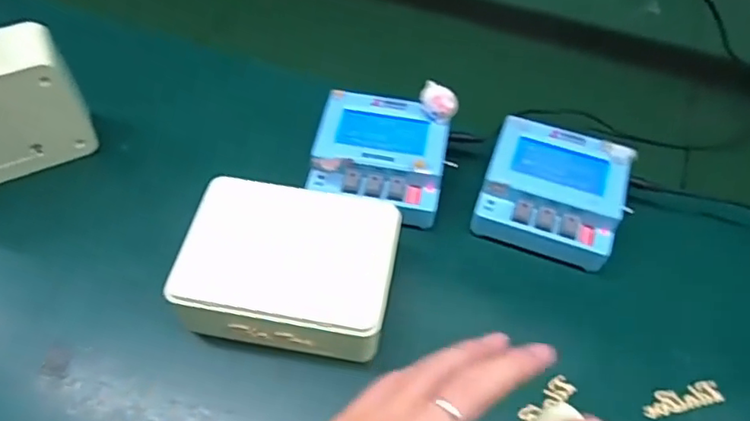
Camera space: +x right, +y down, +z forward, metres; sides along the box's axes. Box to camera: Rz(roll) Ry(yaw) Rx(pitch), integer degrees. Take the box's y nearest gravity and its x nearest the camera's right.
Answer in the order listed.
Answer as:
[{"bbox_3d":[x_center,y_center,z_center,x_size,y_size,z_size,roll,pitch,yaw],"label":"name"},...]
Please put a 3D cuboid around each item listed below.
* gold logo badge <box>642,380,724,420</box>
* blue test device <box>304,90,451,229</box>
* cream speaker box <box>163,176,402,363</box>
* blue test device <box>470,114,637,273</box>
[{"bbox_3d":[0.205,0.126,0.387,0.054,0.004,0.016,-10,55,-9],"label":"gold logo badge"},{"bbox_3d":[0.005,-0.040,0.473,0.102,0.051,0.097,11,54,6],"label":"blue test device"},{"bbox_3d":[-0.058,0.041,0.412,0.139,0.056,0.109,9,54,4],"label":"cream speaker box"},{"bbox_3d":[0.140,-0.013,0.460,0.103,0.050,0.096,18,55,11],"label":"blue test device"}]

